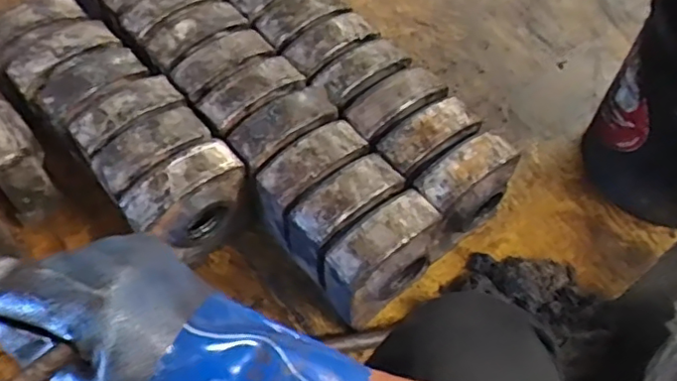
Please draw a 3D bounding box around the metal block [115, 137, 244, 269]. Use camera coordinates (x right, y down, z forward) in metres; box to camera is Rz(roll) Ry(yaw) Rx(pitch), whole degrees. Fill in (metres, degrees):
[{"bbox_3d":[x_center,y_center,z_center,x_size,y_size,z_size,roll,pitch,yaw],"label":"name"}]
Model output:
[{"bbox_3d":[-0.215,0.034,0.901,0.169,0.193,0.083,-35,66,-21],"label":"metal block"}]

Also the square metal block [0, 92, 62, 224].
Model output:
[{"bbox_3d":[-0.507,-0.056,0.941,0.084,0.196,0.144,-35,66,-21],"label":"square metal block"}]

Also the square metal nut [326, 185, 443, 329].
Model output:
[{"bbox_3d":[0.062,0.104,0.875,0.168,0.185,0.086,-35,66,-21],"label":"square metal nut"}]

